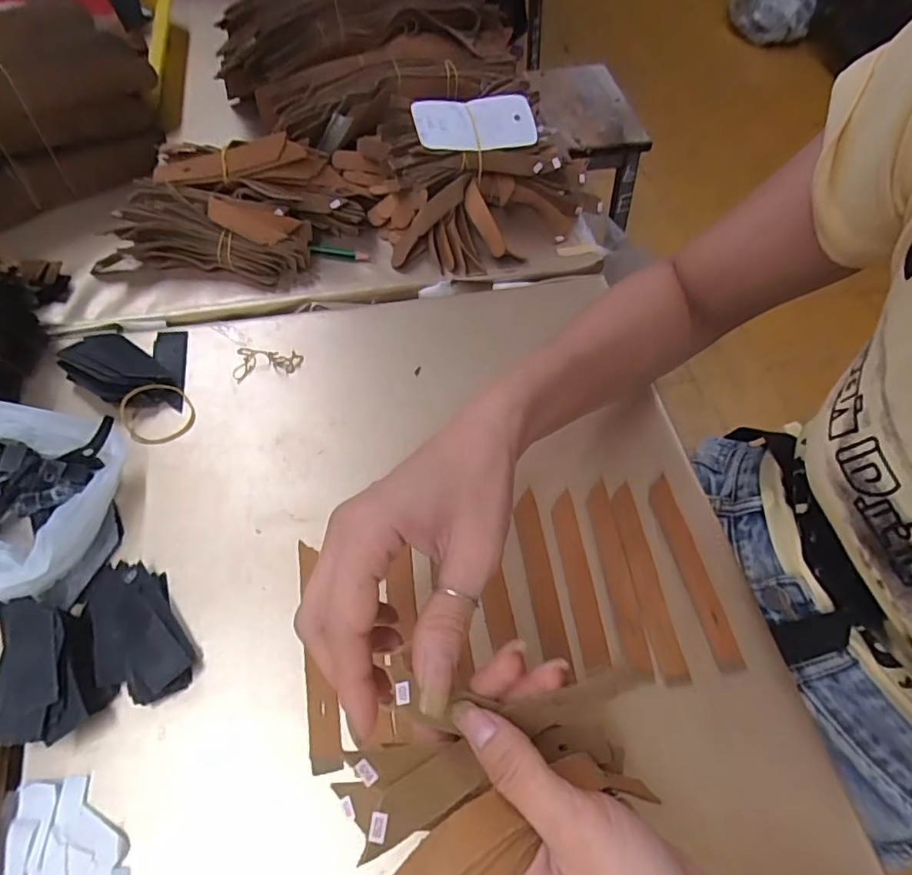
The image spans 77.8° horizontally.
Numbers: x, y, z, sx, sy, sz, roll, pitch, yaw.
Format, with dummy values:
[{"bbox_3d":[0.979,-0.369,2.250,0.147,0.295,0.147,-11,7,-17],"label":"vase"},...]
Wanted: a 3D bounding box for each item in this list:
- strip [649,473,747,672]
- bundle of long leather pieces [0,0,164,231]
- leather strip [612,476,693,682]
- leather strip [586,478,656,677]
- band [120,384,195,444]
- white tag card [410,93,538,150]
[{"bbox_3d":[0.152,0.083,0.364,0.019,0.005,0.124,-8,60,-9],"label":"strip"},{"bbox_3d":[-0.377,-0.253,0.465,0.253,0.123,0.093,-27,64,-19],"label":"bundle of long leather pieces"},{"bbox_3d":[0.121,0.089,0.359,0.017,0.005,0.124,-5,59,-7],"label":"leather strip"},{"bbox_3d":[0.103,0.086,0.359,0.018,0.006,0.124,-4,59,-6],"label":"leather strip"},{"bbox_3d":[-0.211,-0.016,0.400,0.046,0.011,0.044,4,74,-14],"label":"band"},{"bbox_3d":[0.018,-0.269,0.486,0.101,0.009,0.051,-13,80,-9],"label":"white tag card"}]

